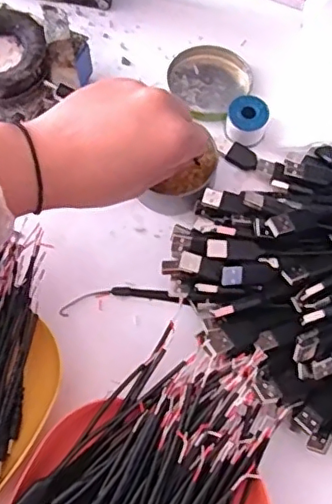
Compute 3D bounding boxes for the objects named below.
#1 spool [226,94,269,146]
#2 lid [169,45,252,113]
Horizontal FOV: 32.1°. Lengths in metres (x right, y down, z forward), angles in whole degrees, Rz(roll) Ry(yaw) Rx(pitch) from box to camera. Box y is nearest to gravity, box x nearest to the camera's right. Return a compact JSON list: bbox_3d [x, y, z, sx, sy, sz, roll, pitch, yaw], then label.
[{"bbox_3d":[0.061,-0.099,0.433,0.030,0.025,0.028,0,69,1],"label":"spool"},{"bbox_3d":[0.036,-0.138,0.462,0.061,0.010,0.061,0,69,1],"label":"lid"}]

